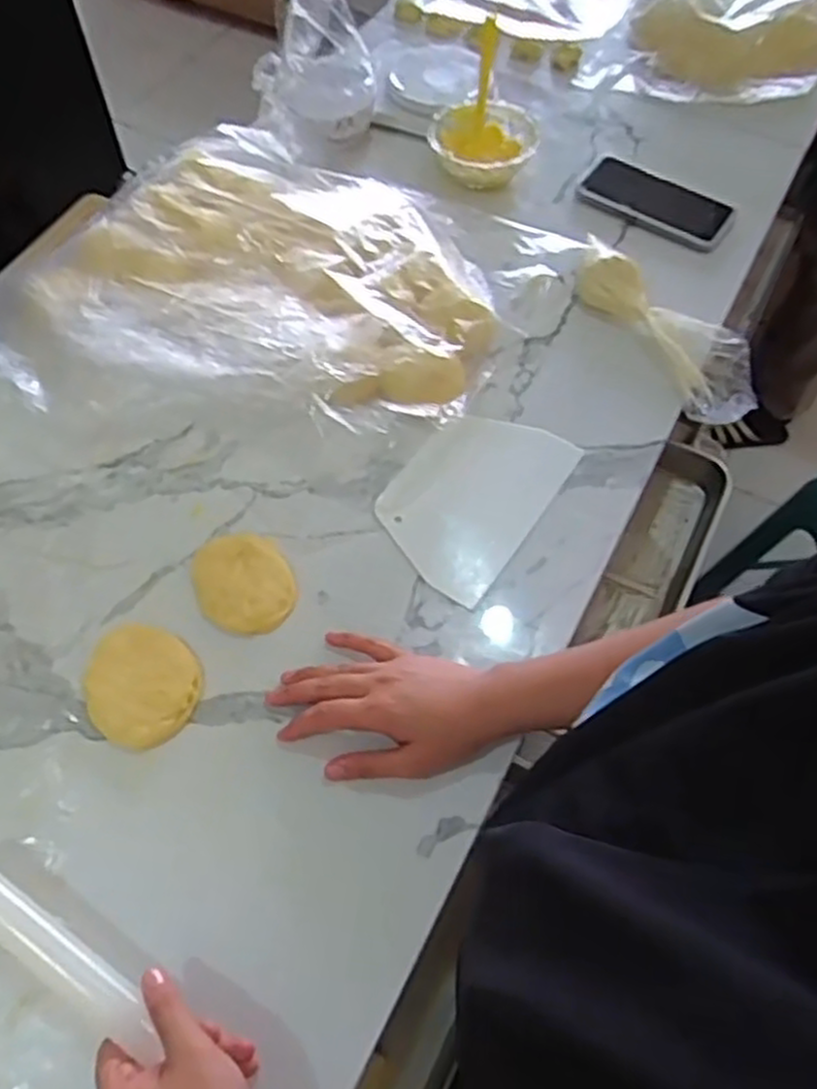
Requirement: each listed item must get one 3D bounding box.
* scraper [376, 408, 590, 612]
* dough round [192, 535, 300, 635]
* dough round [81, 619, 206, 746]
[{"bbox_3d":[0.056,-0.045,0.659,0.116,0.010,0.182,34,65,11],"label":"scraper"},{"bbox_3d":[-0.128,0.029,0.606,0.073,0.015,0.085,-13,60,-8],"label":"dough round"},{"bbox_3d":[-0.195,0.100,0.564,0.078,0.018,0.091,-31,64,-18],"label":"dough round"}]

